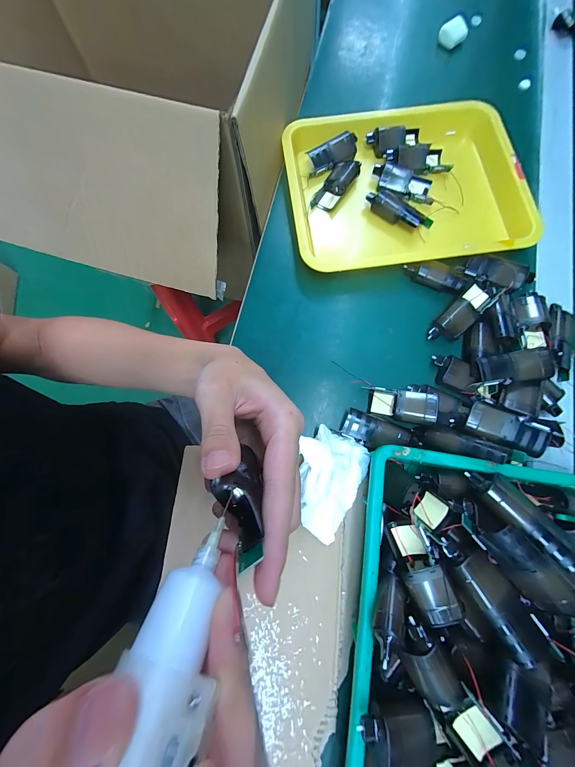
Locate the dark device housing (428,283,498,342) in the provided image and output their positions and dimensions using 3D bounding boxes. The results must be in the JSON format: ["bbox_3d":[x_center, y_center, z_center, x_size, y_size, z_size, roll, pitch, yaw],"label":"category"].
[{"bbox_3d":[0.224,-0.086,0.348,0.087,0.020,0.038,-41,79,5],"label":"dark device housing"}]

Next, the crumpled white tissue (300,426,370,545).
[{"bbox_3d":[0.043,0.110,0.296,0.080,0.046,0.113,21,78,6],"label":"crumpled white tissue"}]

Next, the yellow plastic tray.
[{"bbox_3d":[0.166,-0.287,0.394,0.318,0.032,0.258,-7,77,0],"label":"yellow plastic tray"}]

